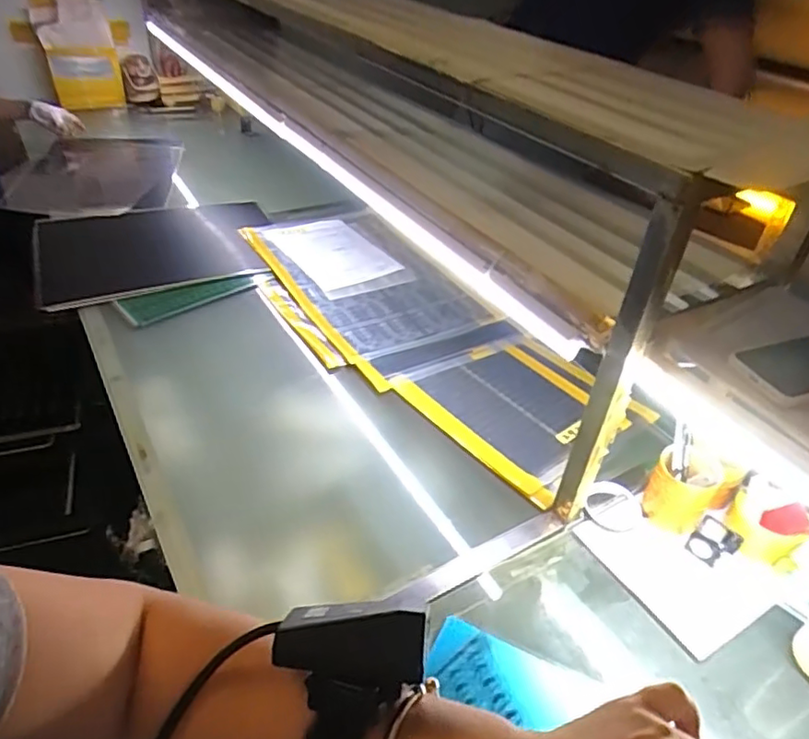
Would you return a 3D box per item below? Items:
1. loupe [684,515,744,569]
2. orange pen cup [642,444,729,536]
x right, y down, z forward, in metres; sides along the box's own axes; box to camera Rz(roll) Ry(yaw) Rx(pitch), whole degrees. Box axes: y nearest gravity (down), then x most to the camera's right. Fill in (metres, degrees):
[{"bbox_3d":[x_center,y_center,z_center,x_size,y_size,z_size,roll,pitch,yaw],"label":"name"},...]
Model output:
[{"bbox_3d":[0.420,0.235,0.825,0.055,0.035,0.055,-26,48,-34],"label":"loupe"},{"bbox_3d":[0.389,0.168,0.852,0.080,0.098,0.082,3,38,-3],"label":"orange pen cup"}]

